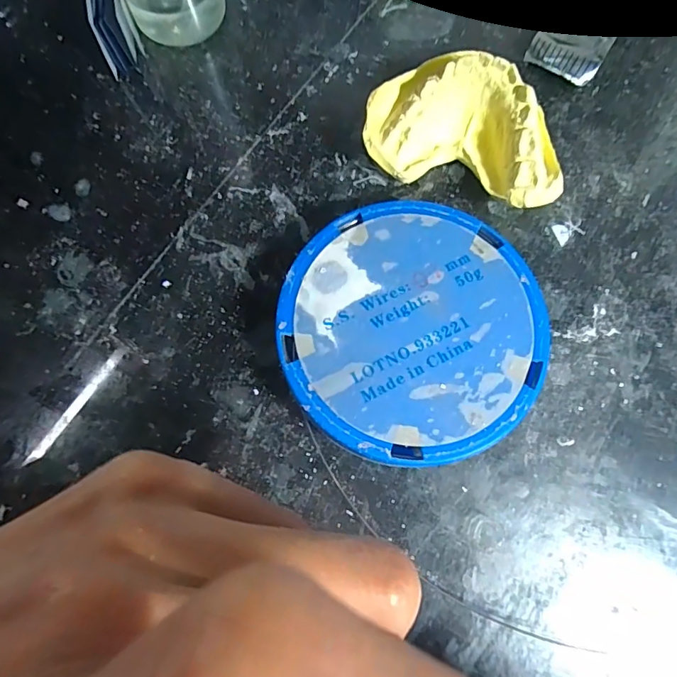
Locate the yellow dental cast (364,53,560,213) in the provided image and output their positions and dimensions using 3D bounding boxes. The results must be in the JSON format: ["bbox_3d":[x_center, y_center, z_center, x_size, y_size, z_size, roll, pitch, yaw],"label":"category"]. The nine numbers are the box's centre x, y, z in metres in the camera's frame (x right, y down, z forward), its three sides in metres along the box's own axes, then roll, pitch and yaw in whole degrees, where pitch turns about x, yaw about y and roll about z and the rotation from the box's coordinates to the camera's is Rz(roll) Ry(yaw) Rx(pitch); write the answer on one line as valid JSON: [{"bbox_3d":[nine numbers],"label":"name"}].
[{"bbox_3d":[0.041,-0.066,0.154,0.063,0.027,0.036,15,78,3],"label":"yellow dental cast"}]

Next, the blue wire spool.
[{"bbox_3d":[0.022,-0.002,0.144,0.076,0.019,0.077,0,78,0],"label":"blue wire spool"}]

